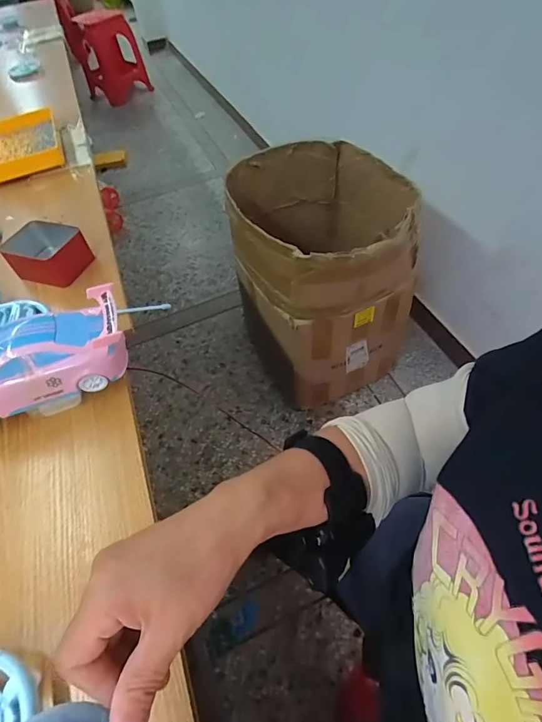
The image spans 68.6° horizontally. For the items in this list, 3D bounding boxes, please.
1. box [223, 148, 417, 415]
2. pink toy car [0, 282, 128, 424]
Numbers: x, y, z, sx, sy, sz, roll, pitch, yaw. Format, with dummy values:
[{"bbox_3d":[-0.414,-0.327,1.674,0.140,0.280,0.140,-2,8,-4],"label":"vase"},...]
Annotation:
[{"bbox_3d":[0.137,-0.240,1.125,0.442,0.605,0.448,-32,56,-18],"label":"box"},{"bbox_3d":[-0.242,0.003,0.407,0.196,0.077,0.085,-24,54,-12],"label":"pink toy car"}]

